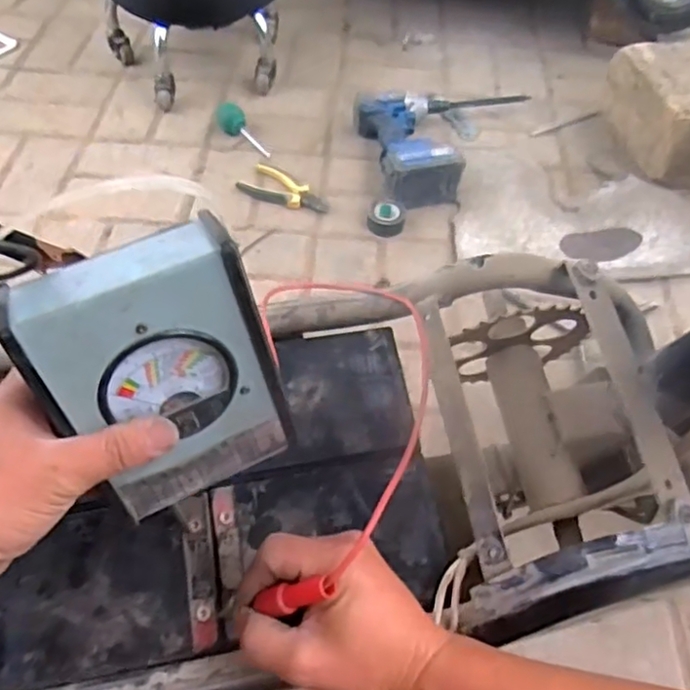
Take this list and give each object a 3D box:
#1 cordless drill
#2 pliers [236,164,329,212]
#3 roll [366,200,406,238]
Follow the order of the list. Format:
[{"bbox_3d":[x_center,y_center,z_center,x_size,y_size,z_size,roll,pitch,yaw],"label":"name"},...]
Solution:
[{"bbox_3d":[0.193,-0.351,1.049,0.325,0.076,0.255,-12,55,-11],"label":"cordless drill"},{"bbox_3d":[-0.092,-0.240,0.992,0.142,0.013,0.069,27,57,16],"label":"pliers"},{"bbox_3d":[0.062,-0.189,0.957,0.055,0.025,0.057,11,54,5],"label":"roll"}]

